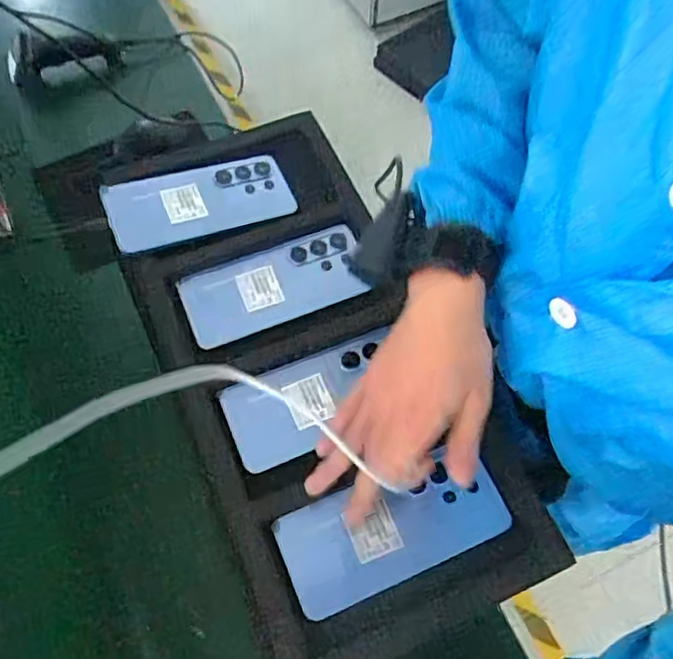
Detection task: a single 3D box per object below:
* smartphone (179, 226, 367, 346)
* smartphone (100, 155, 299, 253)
[{"bbox_3d":[-0.058,-0.044,0.563,0.163,0.010,0.079,-20,65,-10],"label":"smartphone"},{"bbox_3d":[-0.130,-0.123,0.589,0.169,0.008,0.074,-17,73,-13],"label":"smartphone"}]

